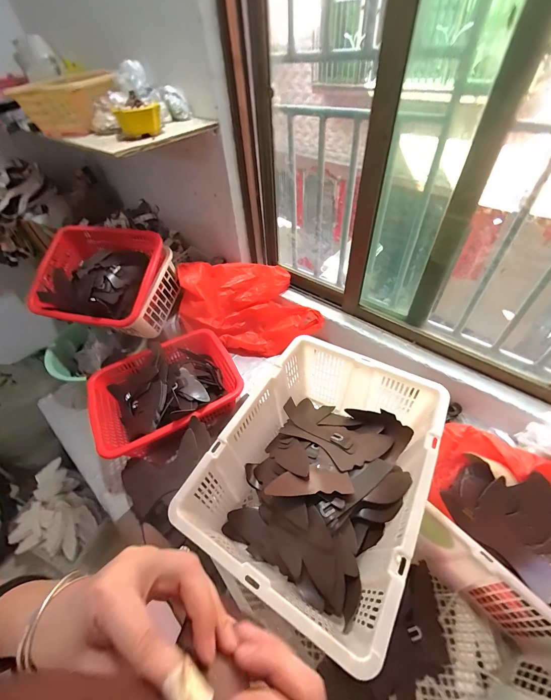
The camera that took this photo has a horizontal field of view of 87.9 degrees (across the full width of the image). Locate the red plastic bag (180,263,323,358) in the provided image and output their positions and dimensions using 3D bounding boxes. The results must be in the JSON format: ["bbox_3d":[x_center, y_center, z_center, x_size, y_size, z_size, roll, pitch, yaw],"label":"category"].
[{"bbox_3d":[-0.093,-0.144,0.987,0.452,0.251,0.247,-10,47,-3],"label":"red plastic bag"}]

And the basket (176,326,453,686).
[{"bbox_3d":[0.079,0.198,0.489,0.285,0.170,0.380,22,53,24],"label":"basket"}]

